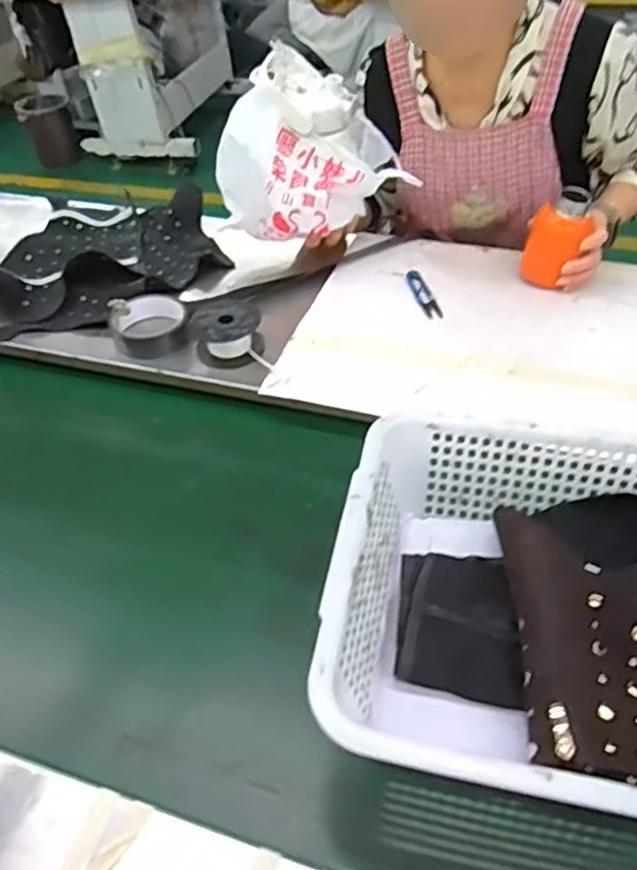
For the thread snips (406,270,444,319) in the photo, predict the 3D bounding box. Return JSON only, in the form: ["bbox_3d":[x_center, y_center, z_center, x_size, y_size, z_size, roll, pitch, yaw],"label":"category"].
[{"bbox_3d":[0.136,-0.185,0.857,0.022,0.008,0.102,-13,45,-10],"label":"thread snips"}]

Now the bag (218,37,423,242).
[{"bbox_3d":[-0.028,-0.364,0.844,0.206,0.179,0.132,-10,45,-6],"label":"bag"}]

